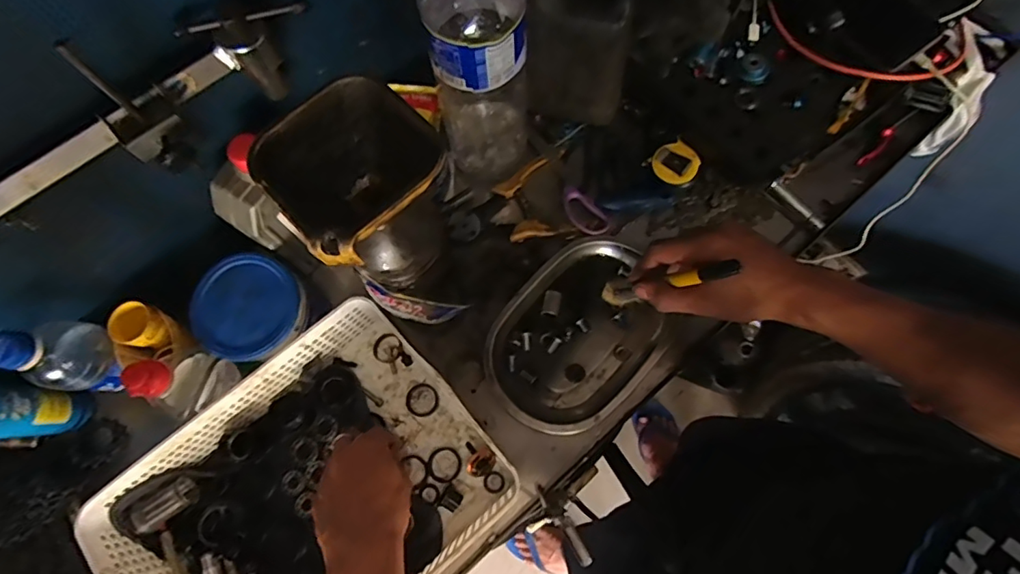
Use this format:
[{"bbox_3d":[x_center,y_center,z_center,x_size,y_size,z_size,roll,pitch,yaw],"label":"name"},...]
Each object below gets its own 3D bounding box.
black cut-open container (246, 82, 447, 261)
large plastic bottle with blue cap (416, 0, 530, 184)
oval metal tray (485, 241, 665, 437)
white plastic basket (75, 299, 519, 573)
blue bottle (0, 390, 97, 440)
[{"bbox_3d":[-0.092,-0.067,0.323,0.092,0.064,0.093,-43,77,-10],"label":"black cut-open container"},{"bbox_3d":[-0.027,-0.203,0.503,0.083,0.308,0.082,-4,73,1],"label":"large plastic bottle with blue cap"},{"bbox_3d":[0.072,0.052,0.566,0.210,0.035,0.157,-44,77,-10],"label":"oval metal tray"},{"bbox_3d":[-0.190,0.204,0.505,0.325,0.084,0.254,-37,76,-9],"label":"white plastic basket"},{"bbox_3d":[-0.466,0.119,0.496,0.039,0.145,0.049,1,73,2],"label":"blue bottle"}]

